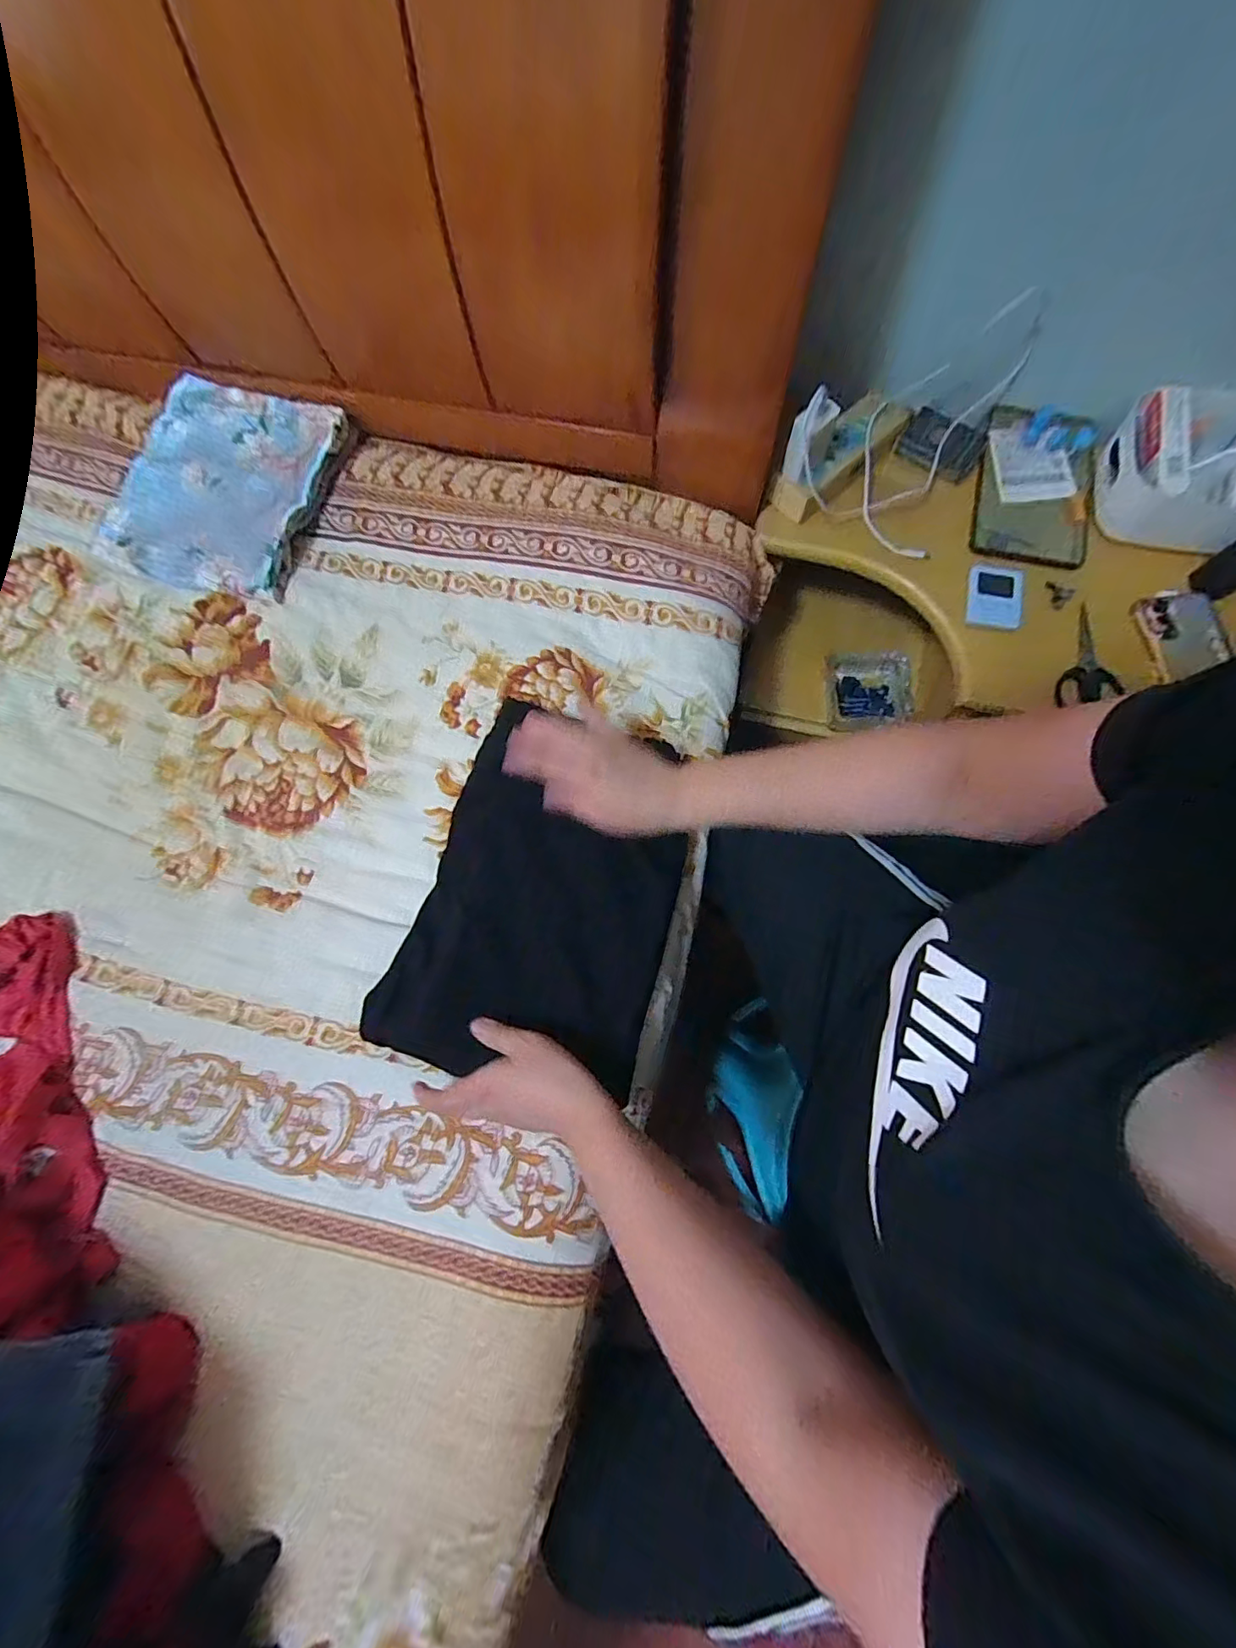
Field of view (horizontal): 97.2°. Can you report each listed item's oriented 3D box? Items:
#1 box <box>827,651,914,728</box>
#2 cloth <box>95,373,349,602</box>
[{"bbox_3d":[0.331,-0.179,0.717,0.106,0.035,0.101,0,76,3],"label":"box"},{"bbox_3d":[-0.430,-0.369,0.587,0.210,0.028,0.235,17,83,2],"label":"cloth"}]

